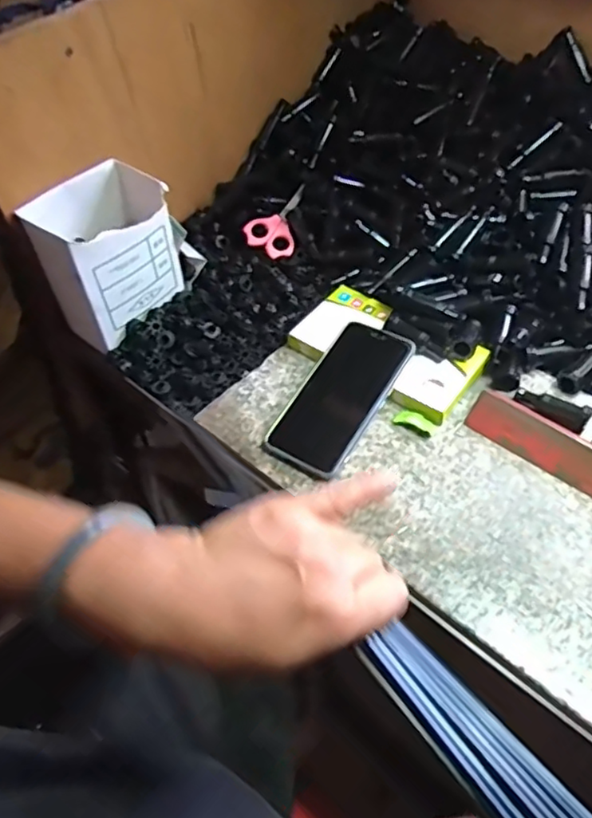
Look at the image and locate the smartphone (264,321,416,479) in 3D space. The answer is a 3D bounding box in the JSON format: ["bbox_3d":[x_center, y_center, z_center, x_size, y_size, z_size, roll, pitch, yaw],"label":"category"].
[{"bbox_3d":[0.041,-0.015,0.556,0.075,0.009,0.157,27,68,25],"label":"smartphone"}]

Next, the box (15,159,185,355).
[{"bbox_3d":[-0.182,-0.166,0.629,0.081,0.124,0.139,33,62,27],"label":"box"}]

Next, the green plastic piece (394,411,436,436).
[{"bbox_3d":[0.109,0.011,0.553,0.038,0.005,0.016,20,56,20],"label":"green plastic piece"}]

